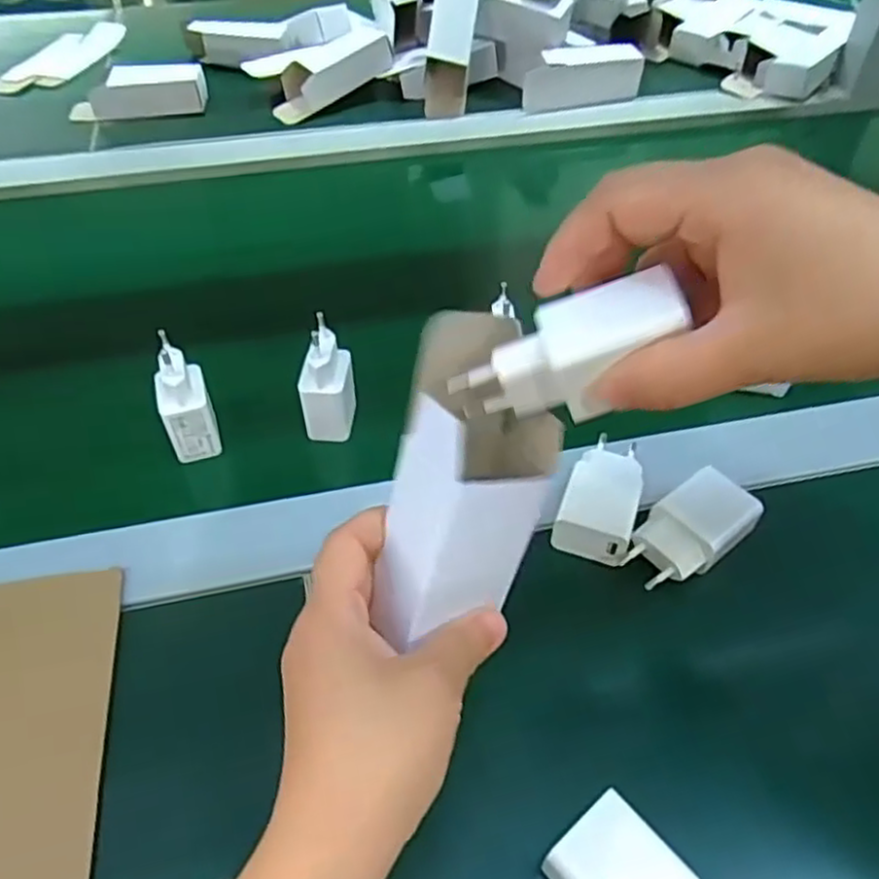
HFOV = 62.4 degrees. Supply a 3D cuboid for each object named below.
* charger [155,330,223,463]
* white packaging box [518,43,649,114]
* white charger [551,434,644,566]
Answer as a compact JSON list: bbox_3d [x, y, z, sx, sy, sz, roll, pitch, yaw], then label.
[{"bbox_3d":[-0.152,-0.024,0.435,0.028,0.073,0.031,-12,47,-15],"label":"charger"},{"bbox_3d":[0.147,-0.380,0.758,0.132,0.050,0.033,-13,47,-17],"label":"white packaging box"},{"bbox_3d":[0.092,0.029,0.404,0.039,0.025,0.075,18,46,13],"label":"white charger"}]

